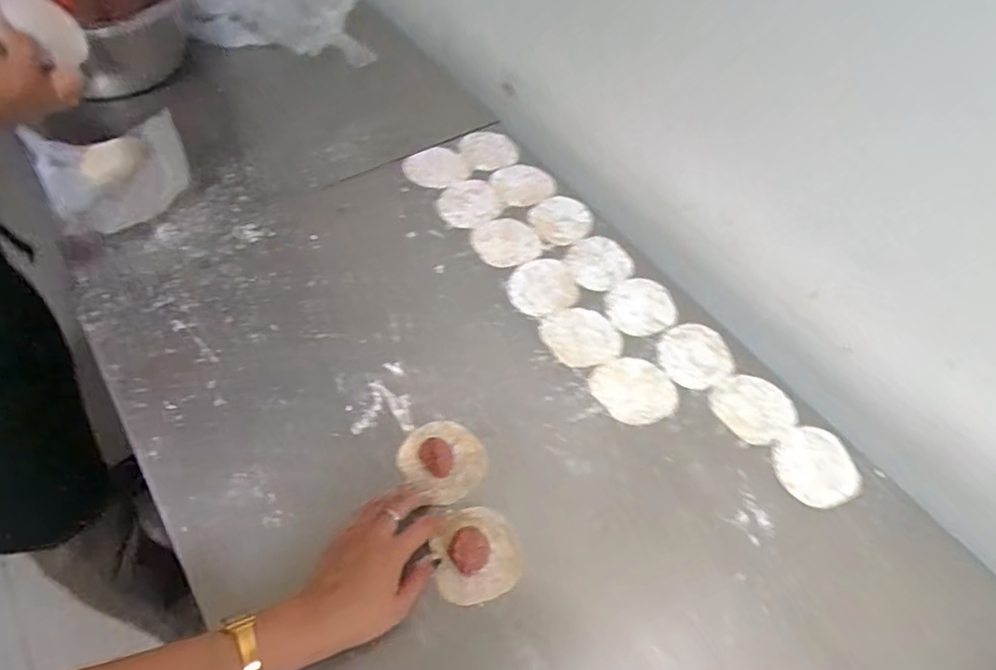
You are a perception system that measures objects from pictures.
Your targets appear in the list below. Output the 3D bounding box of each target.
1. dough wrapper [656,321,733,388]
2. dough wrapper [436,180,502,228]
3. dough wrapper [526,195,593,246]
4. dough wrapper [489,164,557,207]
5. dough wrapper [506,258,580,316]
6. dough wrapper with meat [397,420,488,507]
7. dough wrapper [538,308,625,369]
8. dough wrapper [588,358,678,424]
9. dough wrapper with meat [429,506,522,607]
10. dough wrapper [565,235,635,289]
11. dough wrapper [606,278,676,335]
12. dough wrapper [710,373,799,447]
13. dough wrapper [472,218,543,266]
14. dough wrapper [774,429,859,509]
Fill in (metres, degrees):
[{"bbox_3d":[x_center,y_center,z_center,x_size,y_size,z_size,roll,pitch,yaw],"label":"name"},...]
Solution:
[{"bbox_3d":[0.226,0.023,0.675,0.084,0.004,0.078,1,62,-3],"label":"dough wrapper"},{"bbox_3d":[-0.040,-0.176,0.793,0.083,0.007,0.078,2,60,-3],"label":"dough wrapper"},{"bbox_3d":[0.085,-0.154,0.790,0.081,0.008,0.079,2,56,-3],"label":"dough wrapper"},{"bbox_3d":[0.033,-0.208,0.817,0.082,0.008,0.077,-17,59,-14],"label":"dough wrapper"},{"bbox_3d":[0.053,-0.059,0.721,0.085,0.004,0.083,2,56,-3],"label":"dough wrapper"},{"bbox_3d":[-0.053,0.122,0.581,0.080,0.008,0.078,2,56,-3],"label":"dough wrapper with meat"},{"bbox_3d":[0.096,0.002,0.683,0.090,0.006,0.077,-10,58,-10],"label":"dough wrapper"},{"bbox_3d":[0.149,0.059,0.644,0.092,0.004,0.077,14,57,6],"label":"dough wrapper"},{"bbox_3d":[-0.019,0.193,0.527,0.076,0.021,0.079,-9,58,-10],"label":"dough wrapper with meat"},{"bbox_3d":[0.132,-0.092,0.748,0.085,0.005,0.083,2,56,-3],"label":"dough wrapper"},{"bbox_3d":[0.171,-0.035,0.709,0.084,0.006,0.075,-24,61,-18],"label":"dough wrapper"},{"bbox_3d":[0.279,0.078,0.642,0.081,0.004,0.079,2,56,-3],"label":"dough wrapper"},{"bbox_3d":[0.009,-0.120,0.759,0.082,0.005,0.081,2,56,-3],"label":"dough wrapper"},{"bbox_3d":[0.325,0.134,0.605,0.084,0.004,0.079,2,56,-3],"label":"dough wrapper"}]

